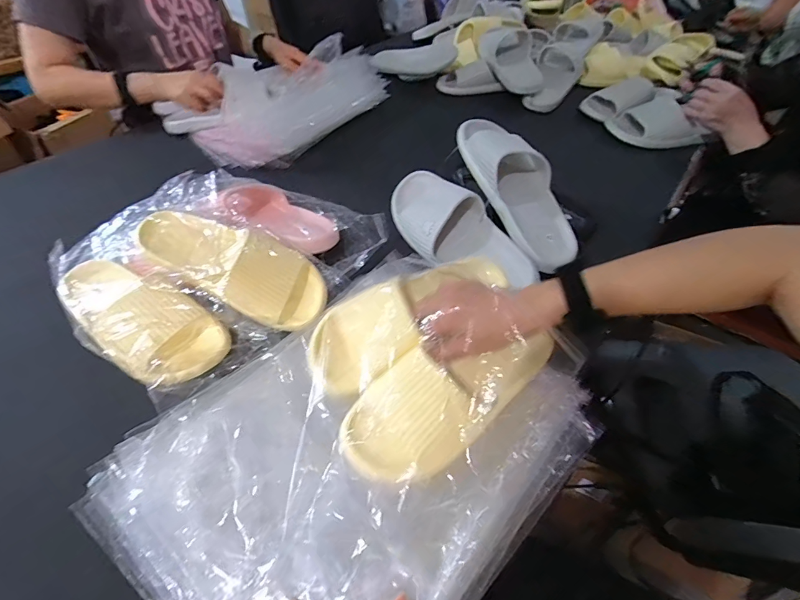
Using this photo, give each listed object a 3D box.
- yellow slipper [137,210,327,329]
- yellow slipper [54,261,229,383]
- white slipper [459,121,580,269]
[{"bbox_3d":[-0.204,-0.048,0.504,0.233,0.065,0.114,24,53,17],"label":"yellow slipper"},{"bbox_3d":[-0.323,0.014,0.473,0.252,0.064,0.105,23,52,17],"label":"yellow slipper"},{"bbox_3d":[0.180,-0.173,0.586,0.103,0.061,0.278,-17,70,-16],"label":"white slipper"}]

